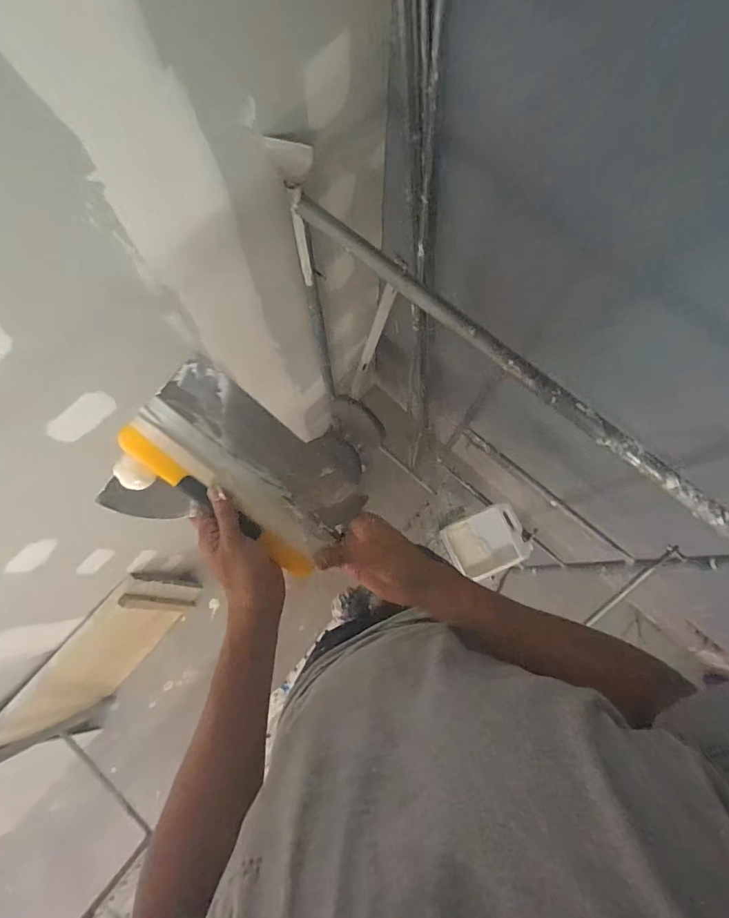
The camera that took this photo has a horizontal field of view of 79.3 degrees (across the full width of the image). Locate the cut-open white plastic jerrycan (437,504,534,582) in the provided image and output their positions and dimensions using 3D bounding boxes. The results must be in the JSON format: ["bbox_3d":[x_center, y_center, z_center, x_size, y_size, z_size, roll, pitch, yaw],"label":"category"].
[{"bbox_3d":[0.422,0.289,1.520,0.253,0.056,0.206,-30,76,18],"label":"cut-open white plastic jerrycan"}]

